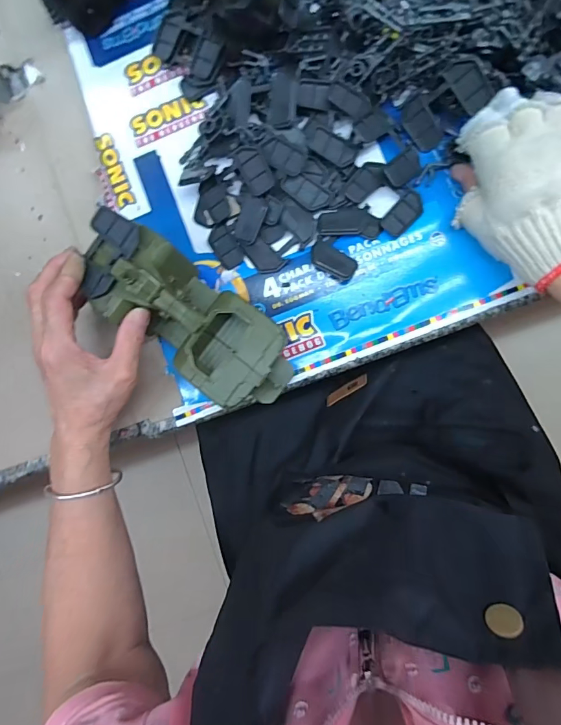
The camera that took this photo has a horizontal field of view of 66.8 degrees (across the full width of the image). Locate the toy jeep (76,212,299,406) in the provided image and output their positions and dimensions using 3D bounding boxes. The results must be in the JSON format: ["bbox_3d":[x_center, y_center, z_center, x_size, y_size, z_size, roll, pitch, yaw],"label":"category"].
[{"bbox_3d":[-0.076,-0.038,0.347,0.190,0.071,0.077,39,94,3],"label":"toy jeep"}]

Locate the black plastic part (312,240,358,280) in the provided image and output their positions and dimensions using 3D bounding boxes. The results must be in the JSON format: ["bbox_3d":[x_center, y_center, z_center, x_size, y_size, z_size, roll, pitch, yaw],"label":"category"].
[{"bbox_3d":[0.047,-0.090,0.378,0.041,0.005,0.023,32,93,6],"label":"black plastic part"}]

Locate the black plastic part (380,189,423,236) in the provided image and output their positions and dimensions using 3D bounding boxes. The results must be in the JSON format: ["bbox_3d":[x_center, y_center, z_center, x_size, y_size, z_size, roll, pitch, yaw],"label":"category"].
[{"bbox_3d":[0.111,-0.133,0.383,0.022,0.005,0.043,45,94,5],"label":"black plastic part"}]

